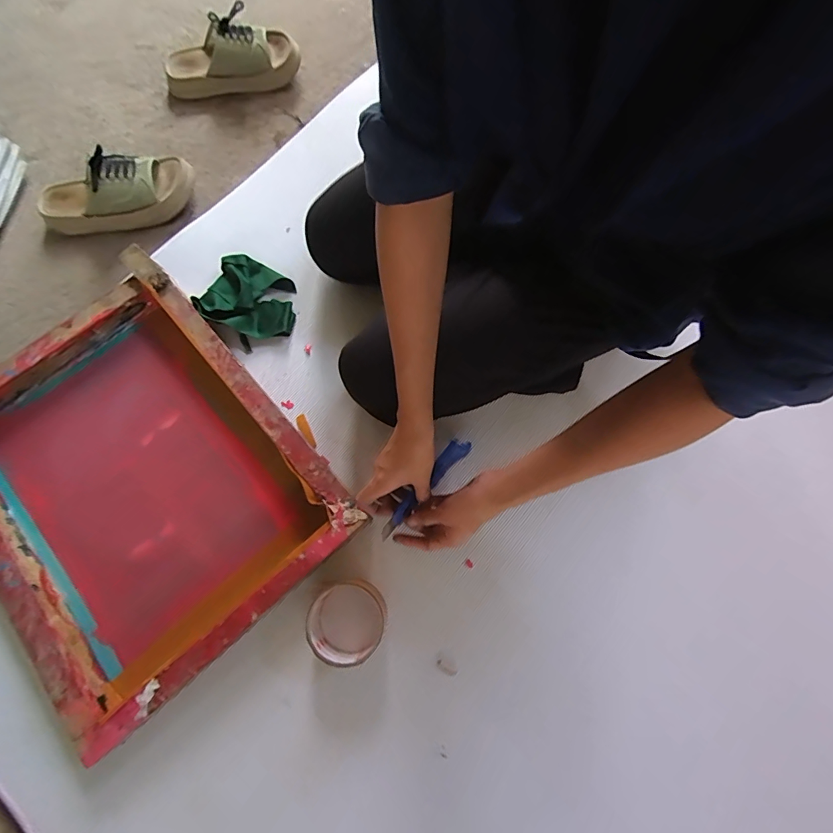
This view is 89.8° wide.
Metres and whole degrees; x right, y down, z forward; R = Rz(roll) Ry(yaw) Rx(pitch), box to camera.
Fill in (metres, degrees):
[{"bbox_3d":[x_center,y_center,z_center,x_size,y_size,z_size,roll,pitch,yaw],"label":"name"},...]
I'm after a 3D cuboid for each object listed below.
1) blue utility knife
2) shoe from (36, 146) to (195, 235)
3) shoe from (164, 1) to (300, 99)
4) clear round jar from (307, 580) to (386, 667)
[{"bbox_3d":[0.011,0.080,0.491,0.022,0.019,0.153,40,70,11],"label":"blue utility knife"},{"bbox_3d":[-0.479,-0.357,0.663,0.235,0.081,0.097,-12,73,-3],"label":"shoe"},{"bbox_3d":[-0.334,-0.636,0.740,0.238,0.080,0.121,-21,74,-5],"label":"shoe"},{"bbox_3d":[-0.077,0.228,0.469,0.085,0.042,0.083,0,73,1],"label":"clear round jar"}]

